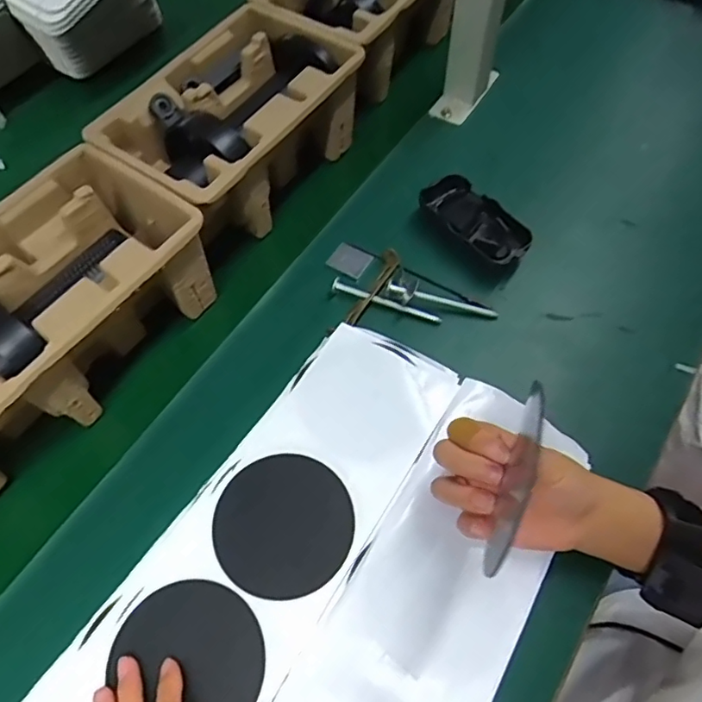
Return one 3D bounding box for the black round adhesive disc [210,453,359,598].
[{"bbox_3d":[-0.046,0.118,0.388,0.094,0.004,0.090,-1,63,0],"label":"black round adhesive disc"}]

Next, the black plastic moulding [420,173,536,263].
[{"bbox_3d":[0.114,-0.120,0.518,0.052,0.027,0.111,-37,66,-19],"label":"black plastic moulding"}]

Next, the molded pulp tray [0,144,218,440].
[{"bbox_3d":[-0.235,-0.036,0.448,0.147,0.104,0.224,32,65,17],"label":"molded pulp tray"}]

